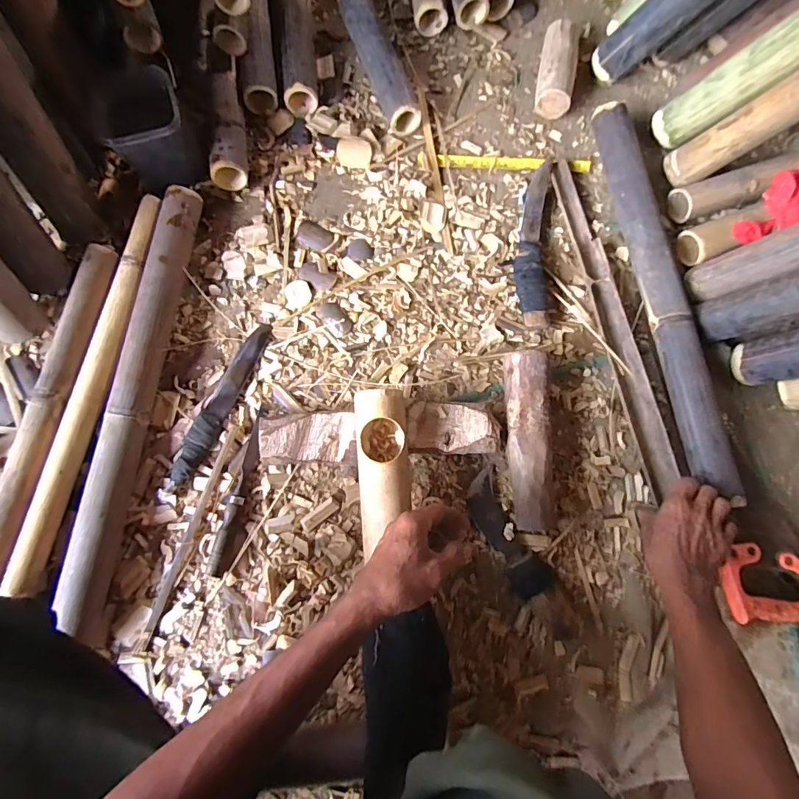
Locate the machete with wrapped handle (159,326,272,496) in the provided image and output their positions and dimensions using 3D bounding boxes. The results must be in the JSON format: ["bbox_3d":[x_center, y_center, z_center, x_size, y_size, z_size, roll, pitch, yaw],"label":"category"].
[{"bbox_3d":[-0.264,0.005,0.634,0.040,0.020,0.269,22,80,3],"label":"machete with wrapped handle"}]

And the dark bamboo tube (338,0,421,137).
[{"bbox_3d":[-0.038,-0.588,0.751,0.054,0.068,0.273,-23,80,-5],"label":"dark bamboo tube"}]

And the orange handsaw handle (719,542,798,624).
[{"bbox_3d":[0.517,0.256,0.609,0.118,0.030,0.103,-3,79,-1],"label":"orange handsaw handle"}]

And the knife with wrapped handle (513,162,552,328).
[{"bbox_3d":[0.216,-0.251,0.704,0.054,0.027,0.280,3,79,0],"label":"knife with wrapped handle"}]

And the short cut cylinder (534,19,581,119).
[{"bbox_3d":[0.273,-0.573,0.755,0.058,0.058,0.163,9,79,1],"label":"short cut cylinder"}]

